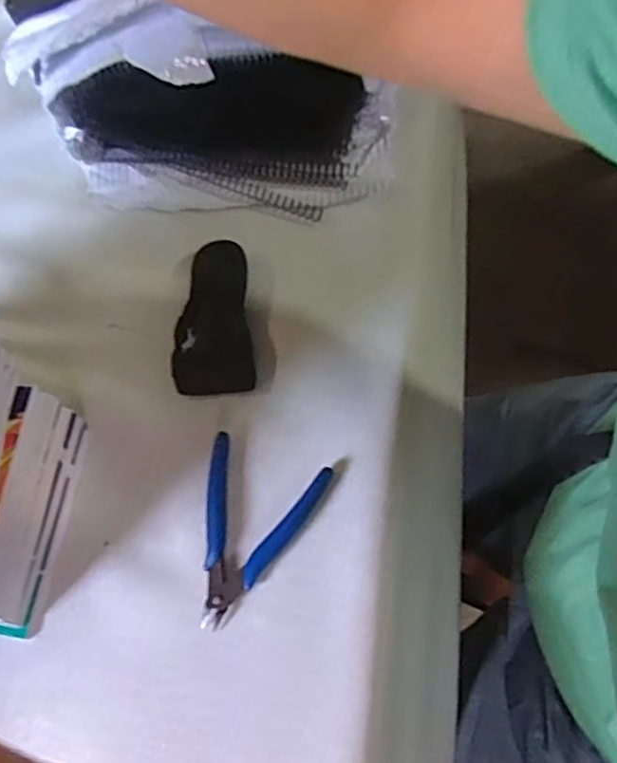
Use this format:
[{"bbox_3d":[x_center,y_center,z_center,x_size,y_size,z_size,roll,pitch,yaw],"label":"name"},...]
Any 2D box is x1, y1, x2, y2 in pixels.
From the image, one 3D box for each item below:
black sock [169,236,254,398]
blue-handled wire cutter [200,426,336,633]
[{"bbox_3d":[-0.071,-0.050,0.495,0.057,0.011,0.117,-3,69,0],"label":"black sock"},{"bbox_3d":[-0.045,0.101,0.440,0.082,0.010,0.118,18,73,15],"label":"blue-handled wire cutter"}]

